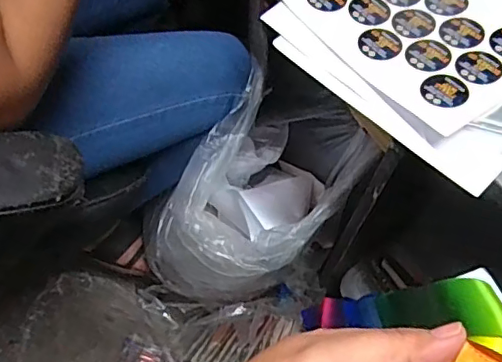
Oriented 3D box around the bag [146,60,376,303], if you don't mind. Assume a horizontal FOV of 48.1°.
[{"bbox_3d":[0.014,0.036,0.729,0.182,0.219,0.246,36,64,16],"label":"bag"}]

